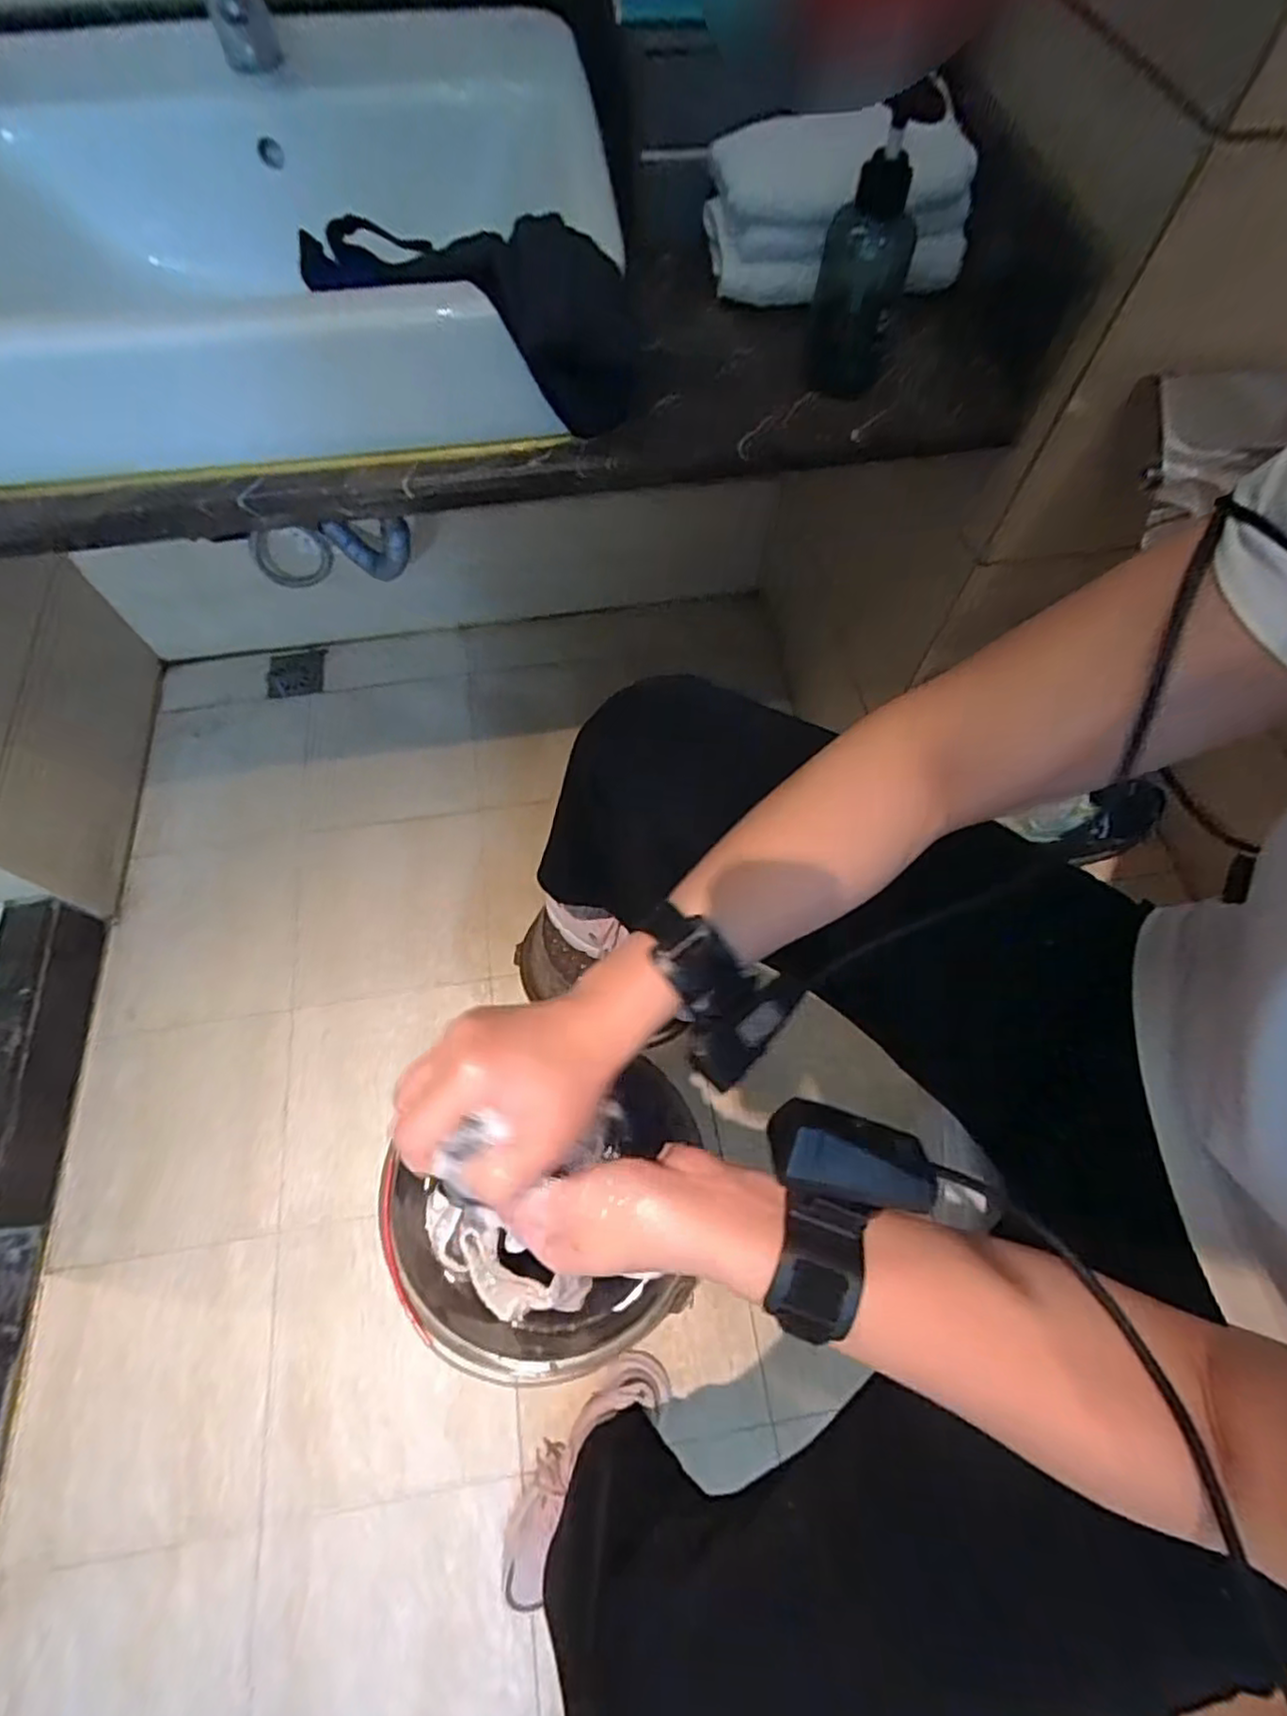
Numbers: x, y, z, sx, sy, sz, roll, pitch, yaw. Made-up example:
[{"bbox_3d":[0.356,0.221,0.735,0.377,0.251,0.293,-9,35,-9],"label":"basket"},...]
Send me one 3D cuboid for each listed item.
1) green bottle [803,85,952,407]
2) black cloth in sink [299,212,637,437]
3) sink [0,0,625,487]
[{"bbox_3d":[0.173,-0.463,0.515,0.068,0.175,0.086,11,66,4],"label":"green bottle"},{"bbox_3d":[-0.108,-0.385,0.460,0.229,0.102,0.089,10,59,-18],"label":"black cloth in sink"},{"bbox_3d":[-0.293,-0.493,0.540,0.513,0.164,0.396,-3,61,-2],"label":"sink"}]

